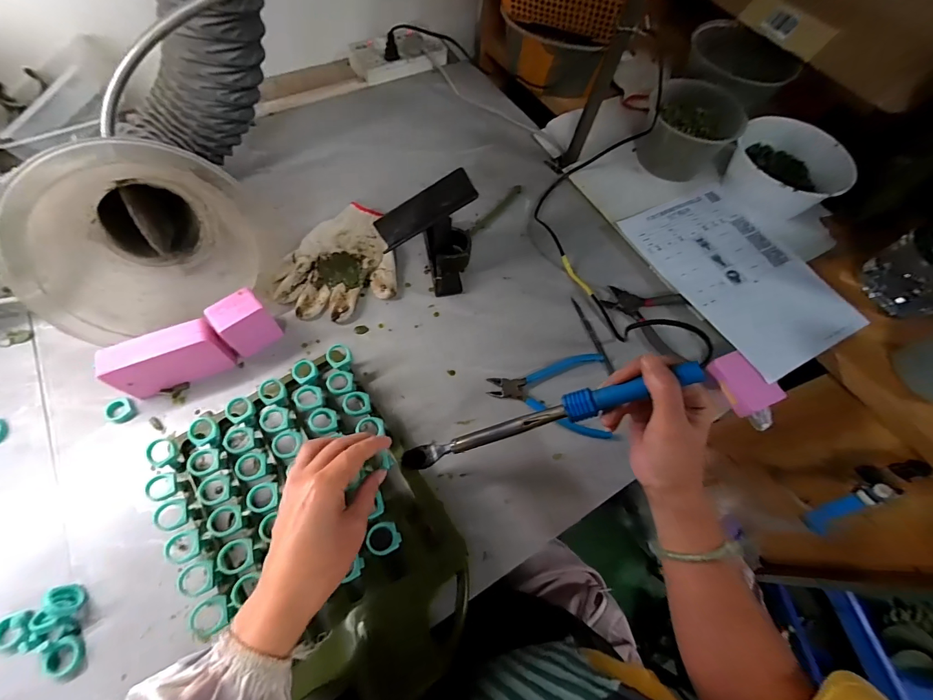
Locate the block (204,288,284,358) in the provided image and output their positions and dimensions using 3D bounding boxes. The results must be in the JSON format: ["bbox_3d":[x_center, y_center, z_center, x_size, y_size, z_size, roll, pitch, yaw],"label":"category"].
[{"bbox_3d":[-0.256,-0.028,0.464,0.056,0.070,0.044,-34,71,-18],"label":"block"}]

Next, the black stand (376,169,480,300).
[{"bbox_3d":[-0.041,-0.143,0.510,0.115,0.116,0.099,-23,68,-14],"label":"black stand"}]

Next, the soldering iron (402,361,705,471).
[{"bbox_3d":[0.061,0.066,0.362,0.280,0.019,0.022,-23,63,22],"label":"soldering iron"}]

